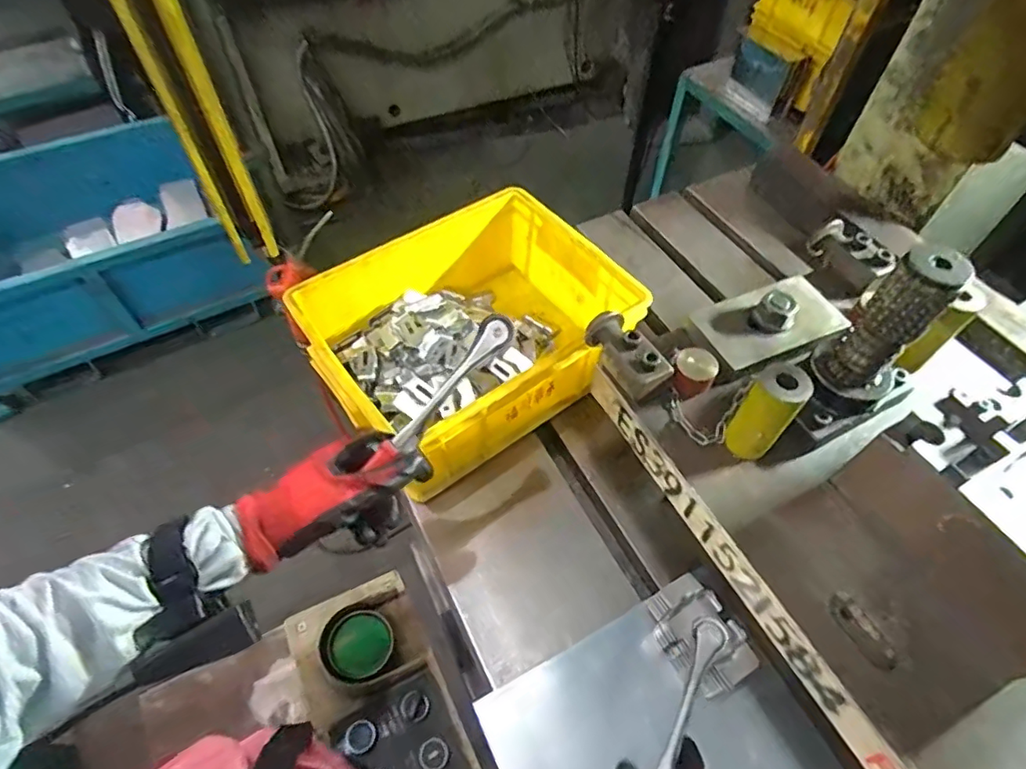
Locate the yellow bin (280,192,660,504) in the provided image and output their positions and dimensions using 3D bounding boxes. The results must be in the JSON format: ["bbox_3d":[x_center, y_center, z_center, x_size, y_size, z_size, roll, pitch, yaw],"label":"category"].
[{"bbox_3d":[-0.051,-0.060,0.671,0.342,0.130,0.261,-34,62,-23],"label":"yellow bin"}]

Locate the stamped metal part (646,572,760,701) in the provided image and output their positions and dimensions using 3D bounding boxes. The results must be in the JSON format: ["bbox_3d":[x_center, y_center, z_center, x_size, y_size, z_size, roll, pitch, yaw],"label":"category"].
[{"bbox_3d":[0.167,0.226,0.505,0.059,0.045,0.091,-25,59,-18],"label":"stamped metal part"}]

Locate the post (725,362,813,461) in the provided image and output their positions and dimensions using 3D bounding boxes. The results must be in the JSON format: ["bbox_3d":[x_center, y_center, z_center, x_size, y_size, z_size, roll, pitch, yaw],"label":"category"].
[{"bbox_3d":[0.214,0.026,0.480,0.041,0.097,0.039,1,54,-1],"label":"post"}]

